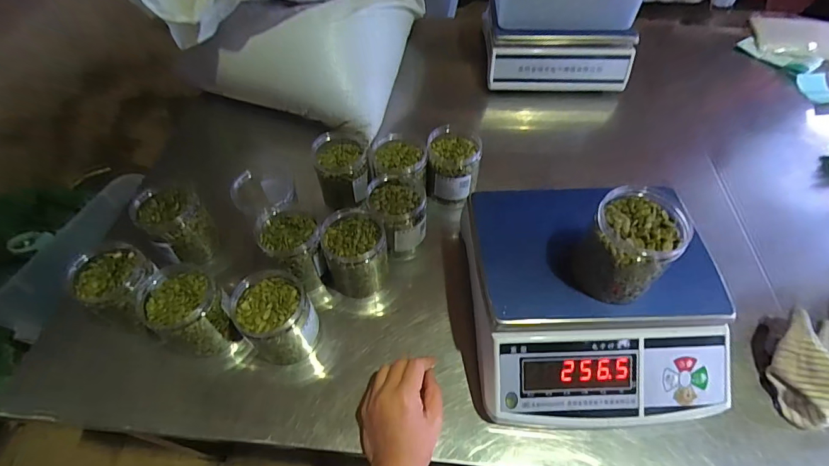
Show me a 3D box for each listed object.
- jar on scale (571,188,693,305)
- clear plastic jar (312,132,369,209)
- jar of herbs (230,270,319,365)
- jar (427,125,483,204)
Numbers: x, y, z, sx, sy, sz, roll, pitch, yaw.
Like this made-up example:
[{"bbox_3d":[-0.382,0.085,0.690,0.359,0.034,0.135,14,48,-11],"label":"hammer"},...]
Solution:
[{"bbox_3d":[0.224,0.015,0.424,0.082,0.099,0.090,-1,53,2],"label":"jar on scale"},{"bbox_3d":[-0.114,-0.108,0.649,0.086,0.092,0.097,-11,54,-5],"label":"clear plastic jar"},{"bbox_3d":[-0.170,0.106,0.506,0.085,0.091,0.089,-1,53,2],"label":"jar of herbs"},{"bbox_3d":[0.065,-0.110,0.658,0.084,0.120,0.094,5,54,7],"label":"jar"}]

